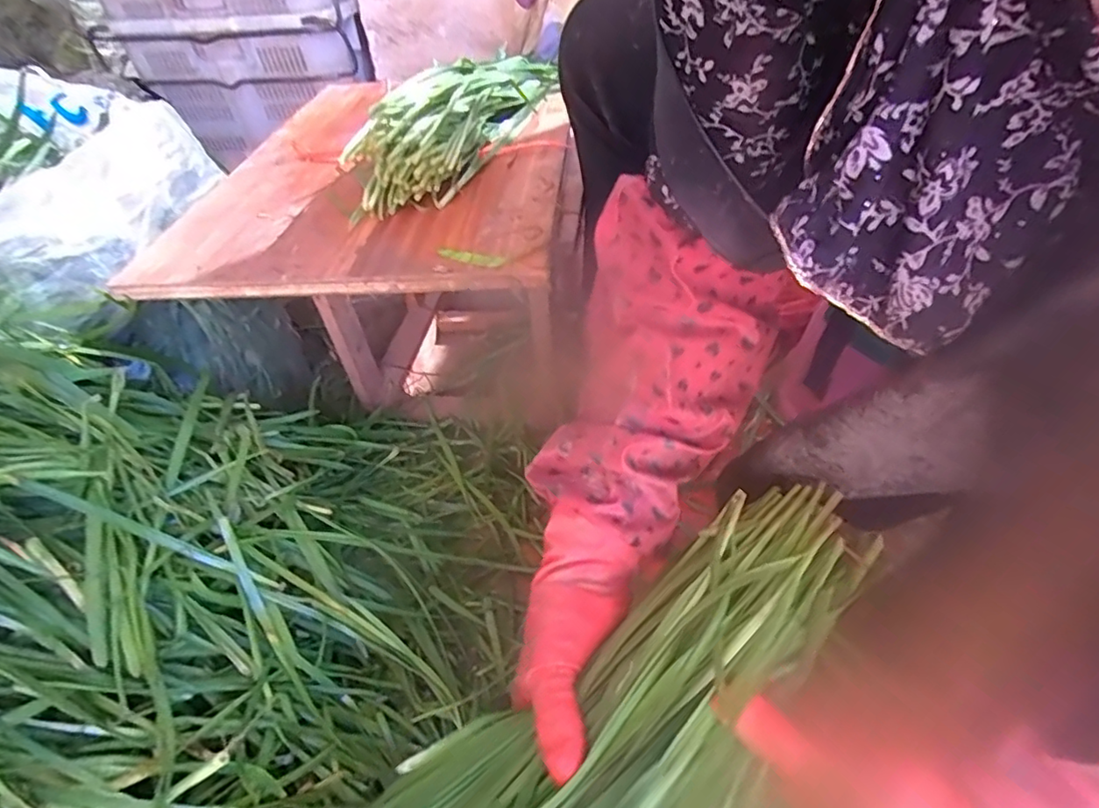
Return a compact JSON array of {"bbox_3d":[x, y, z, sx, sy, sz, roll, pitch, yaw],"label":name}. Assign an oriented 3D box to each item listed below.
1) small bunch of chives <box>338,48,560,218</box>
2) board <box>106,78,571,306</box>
[{"bbox_3d":[-0.085,-0.334,0.653,0.110,0.090,0.419,6,41,14],"label":"small bunch of chives"},{"bbox_3d":[-0.172,-0.271,0.644,0.381,0.024,0.521,0,44,6],"label":"board"}]

